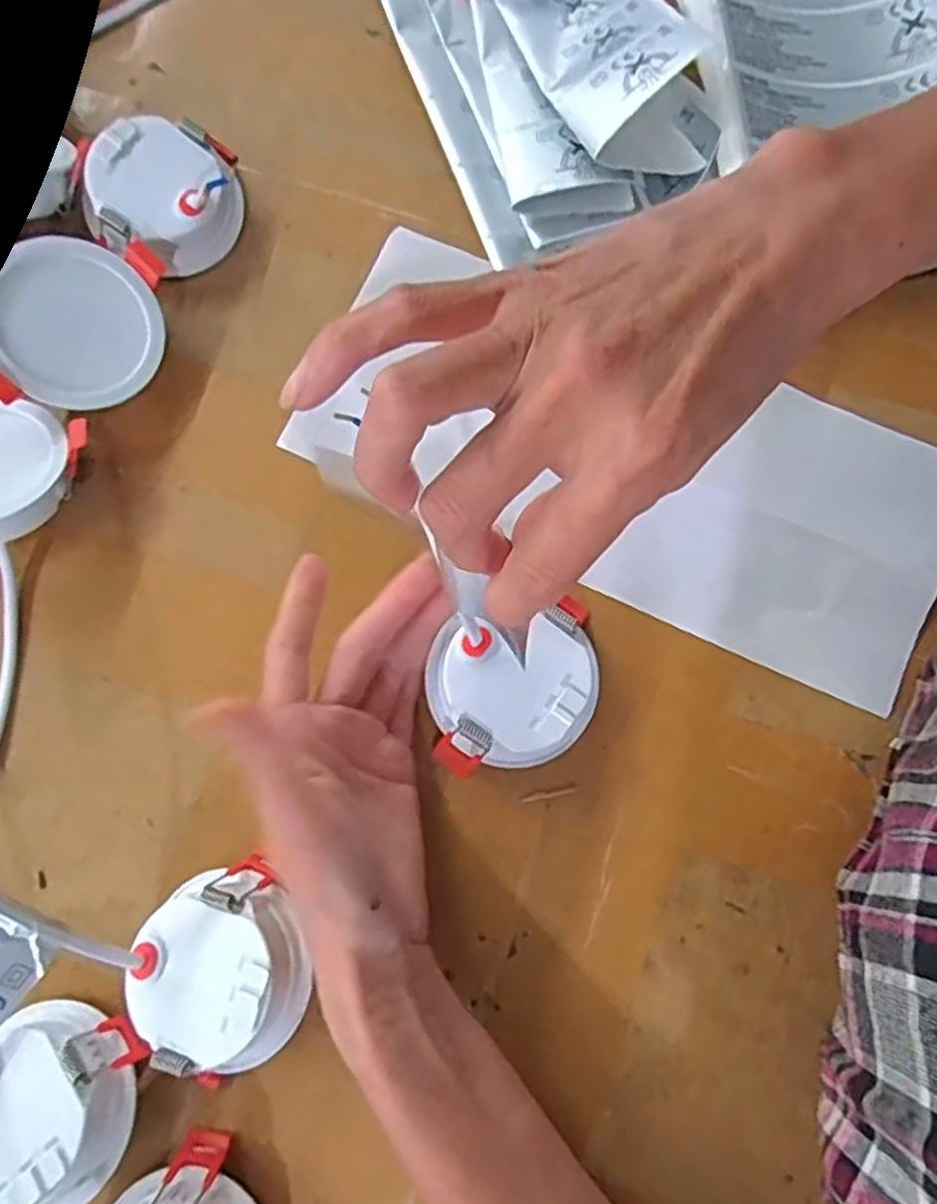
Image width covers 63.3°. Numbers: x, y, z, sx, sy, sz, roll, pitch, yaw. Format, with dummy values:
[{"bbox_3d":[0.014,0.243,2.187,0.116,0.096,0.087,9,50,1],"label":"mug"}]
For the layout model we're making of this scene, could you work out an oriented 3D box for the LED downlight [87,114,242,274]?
[{"bbox_3d":[-0.144,-0.192,0.360,0.068,0.037,0.062,0,78,0],"label":"LED downlight"}]

